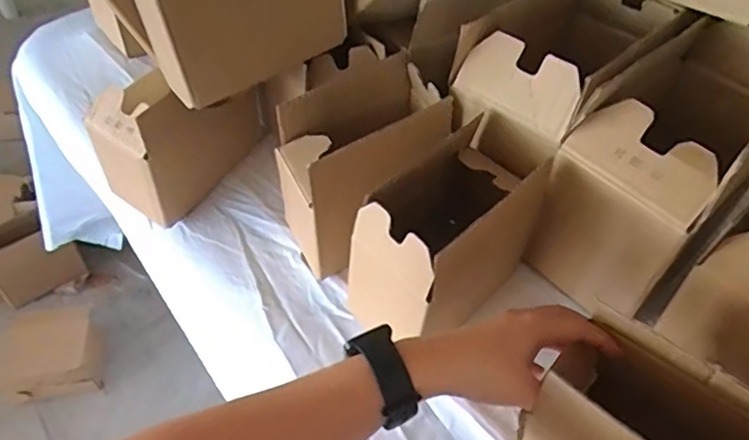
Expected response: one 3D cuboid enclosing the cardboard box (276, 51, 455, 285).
[{"bbox_3d":[-0.010,-0.056,0.619,0.180,0.159,0.108,-26,53,-24],"label":"cardboard box"}]

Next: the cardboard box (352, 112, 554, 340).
[{"bbox_3d":[0.073,0.016,0.557,0.101,0.169,0.192,35,55,27],"label":"cardboard box"}]

